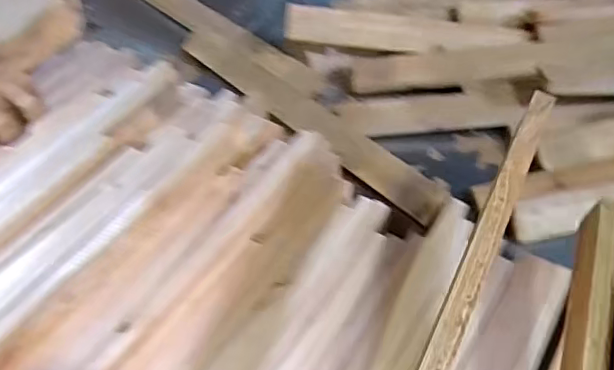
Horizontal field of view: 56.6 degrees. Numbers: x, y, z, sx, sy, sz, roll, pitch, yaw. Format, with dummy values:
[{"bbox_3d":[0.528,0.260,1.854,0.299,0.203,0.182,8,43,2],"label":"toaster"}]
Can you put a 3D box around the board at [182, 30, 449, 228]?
[{"bbox_3d":[-0.008,-0.104,0.801,0.067,0.021,0.478,-37,58,-25],"label":"board"}]

